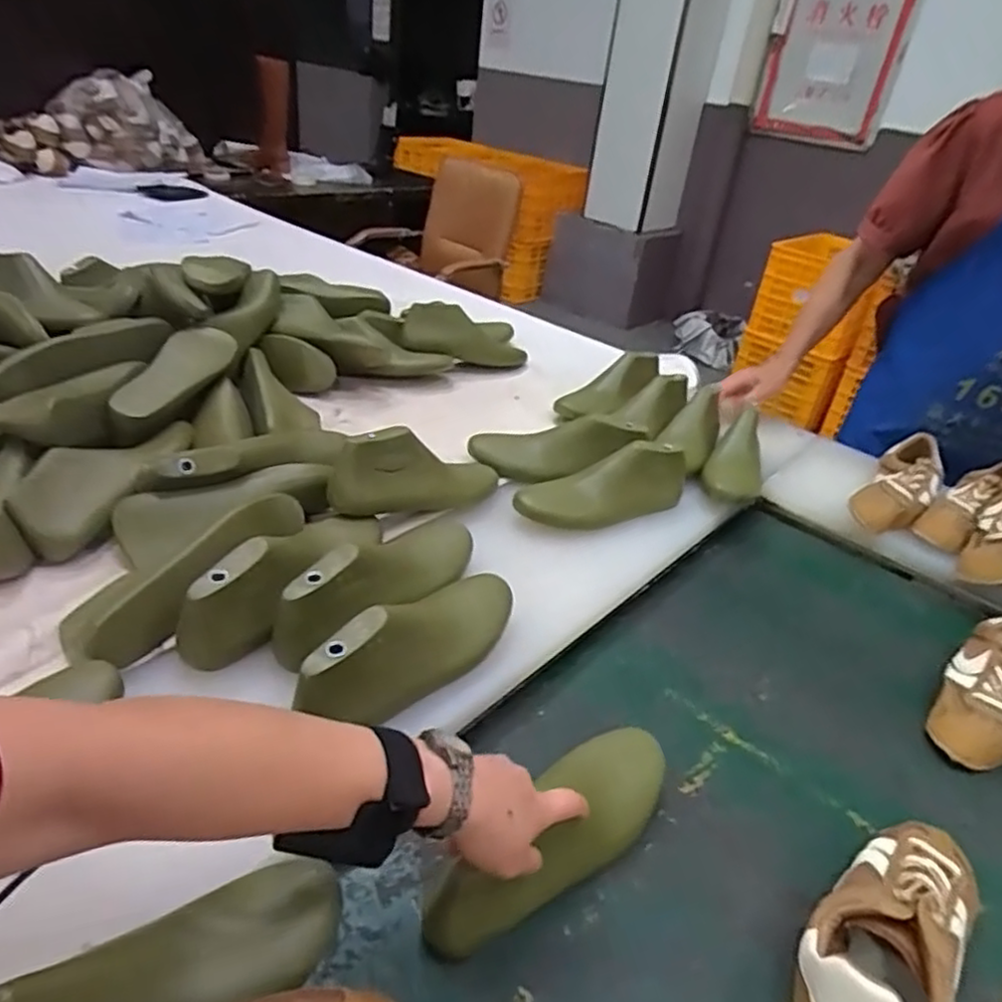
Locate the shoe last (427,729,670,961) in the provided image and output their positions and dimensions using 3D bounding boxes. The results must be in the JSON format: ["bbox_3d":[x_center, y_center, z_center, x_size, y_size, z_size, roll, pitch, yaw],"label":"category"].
[{"bbox_3d":[0.042,0.253,0.535,0.237,0.067,0.075,-19,40,-41],"label":"shoe last"}]

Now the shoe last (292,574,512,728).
[{"bbox_3d":[-0.071,0.124,0.612,0.070,0.081,0.238,27,23,29],"label":"shoe last"}]

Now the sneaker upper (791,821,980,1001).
[{"bbox_3d":[0.282,0.308,0.495,0.216,0.066,0.089,-22,42,-38],"label":"sneaker upper"}]

